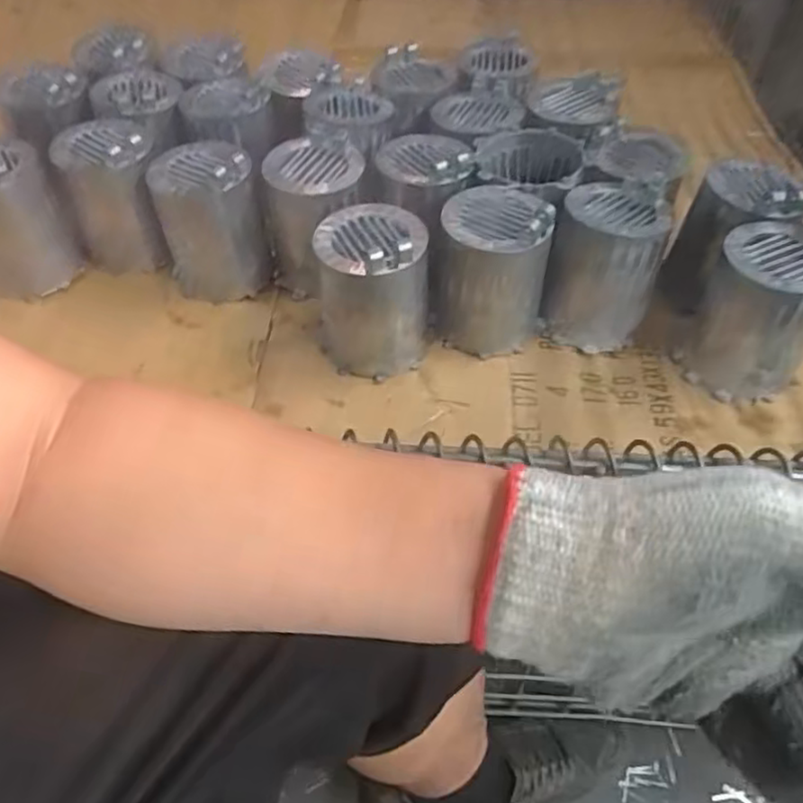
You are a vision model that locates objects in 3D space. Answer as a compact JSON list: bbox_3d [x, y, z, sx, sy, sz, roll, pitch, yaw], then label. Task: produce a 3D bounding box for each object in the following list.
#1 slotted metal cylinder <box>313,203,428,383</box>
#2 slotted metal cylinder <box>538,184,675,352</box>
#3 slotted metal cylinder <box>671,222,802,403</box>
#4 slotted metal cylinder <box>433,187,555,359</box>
[{"bbox_3d":[-0.023,-0.088,0.563,0.089,0.125,0.087,1,51,-1],"label":"slotted metal cylinder"},{"bbox_3d":[0.172,-0.114,0.584,0.088,0.106,0.089,20,53,15],"label":"slotted metal cylinder"},{"bbox_3d":[0.273,-0.065,0.534,0.087,0.115,0.080,1,51,-1],"label":"slotted metal cylinder"},{"bbox_3d":[0.074,-0.106,0.571,0.088,0.125,0.087,11,52,8],"label":"slotted metal cylinder"}]

